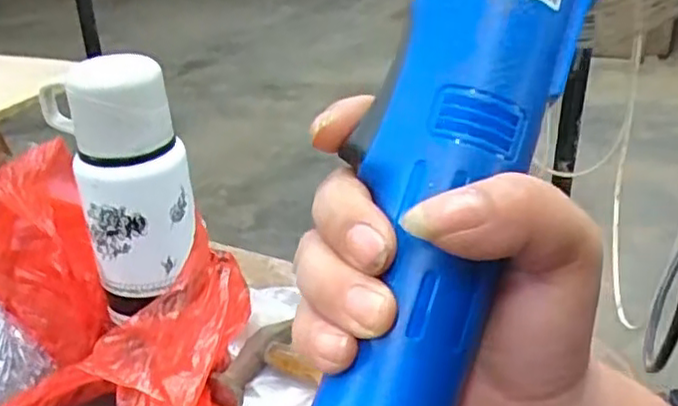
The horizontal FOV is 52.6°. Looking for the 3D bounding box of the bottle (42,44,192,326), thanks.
[{"bbox_3d":[-0.146,-0.014,0.475,0.073,0.167,0.069,-18,33,-28],"label":"bottle"}]

